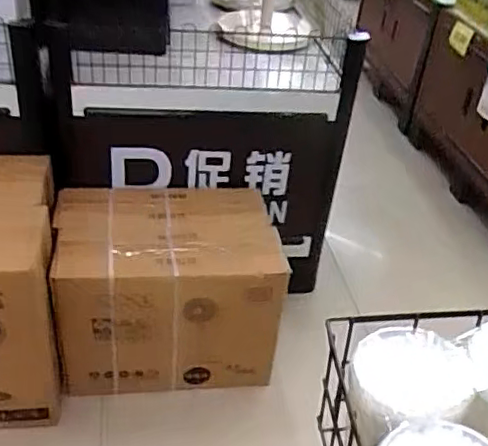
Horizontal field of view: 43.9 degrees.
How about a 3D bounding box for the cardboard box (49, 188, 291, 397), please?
[{"bbox_3d":[-0.203,0.171,1.626,0.544,0.406,0.358,0,36,-9],"label":"cardboard box"}]

